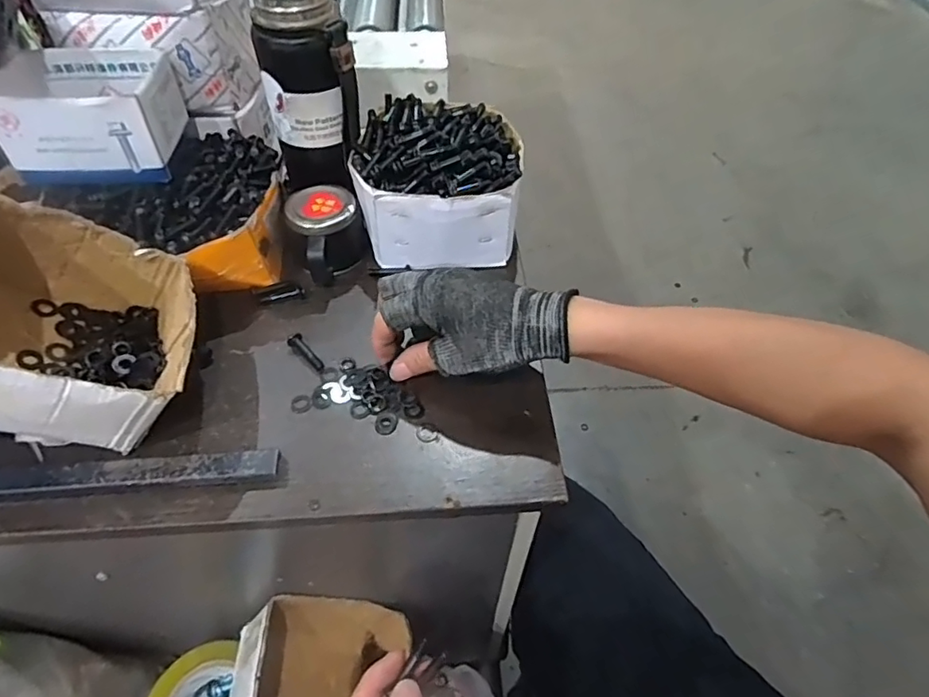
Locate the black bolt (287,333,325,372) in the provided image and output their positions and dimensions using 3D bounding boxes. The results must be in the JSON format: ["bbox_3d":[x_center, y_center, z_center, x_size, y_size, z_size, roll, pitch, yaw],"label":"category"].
[{"bbox_3d":[-0.126,0.003,0.447,0.012,0.010,0.038,-36,60,-27],"label":"black bolt"}]

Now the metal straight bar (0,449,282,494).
[{"bbox_3d":[-0.347,0.089,0.367,0.441,0.011,0.023,-3,51,-4],"label":"metal straight bar"}]

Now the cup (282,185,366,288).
[{"bbox_3d":[-0.121,-0.097,0.498,0.064,0.056,0.074,-14,52,-13],"label":"cup"}]

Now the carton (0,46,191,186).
[{"bbox_3d":[-0.298,-0.184,0.452,0.121,0.075,0.092,-3,51,-5],"label":"carton"}]

